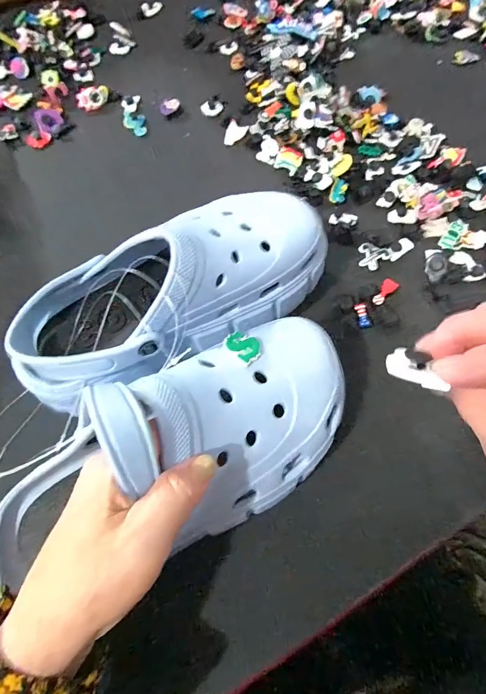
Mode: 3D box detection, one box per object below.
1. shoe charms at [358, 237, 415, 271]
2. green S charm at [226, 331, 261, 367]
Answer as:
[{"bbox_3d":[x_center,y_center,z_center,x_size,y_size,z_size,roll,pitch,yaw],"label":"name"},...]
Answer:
[{"bbox_3d":[0.141,-0.097,0.364,0.060,0.004,0.030,-26,69,-9],"label":"shoe charms"},{"bbox_3d":[0.001,-0.001,0.244,0.019,0.007,0.026,-42,73,-12],"label":"green S charm"}]

